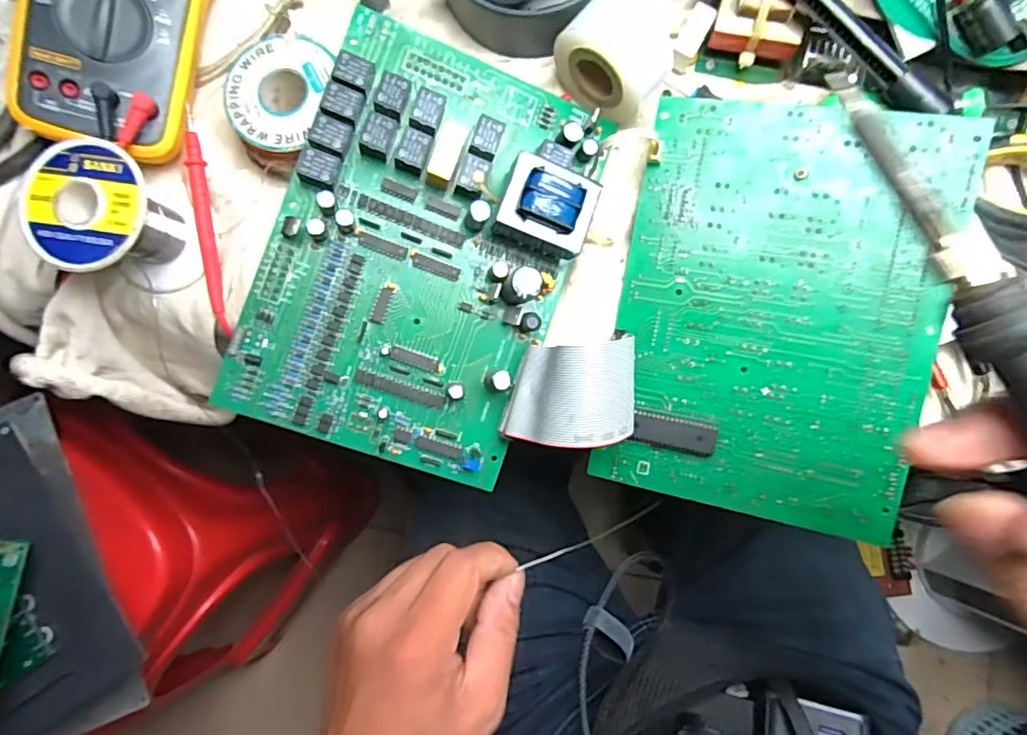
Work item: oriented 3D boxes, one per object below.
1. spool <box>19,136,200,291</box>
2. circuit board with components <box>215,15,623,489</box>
[{"bbox_3d":[-0.211,-0.078,0.312,0.057,0.064,0.062,0,85,1],"label":"spool"},{"bbox_3d":[-0.045,-0.061,0.307,0.159,0.043,0.229,20,89,-13],"label":"circuit board with components"}]

